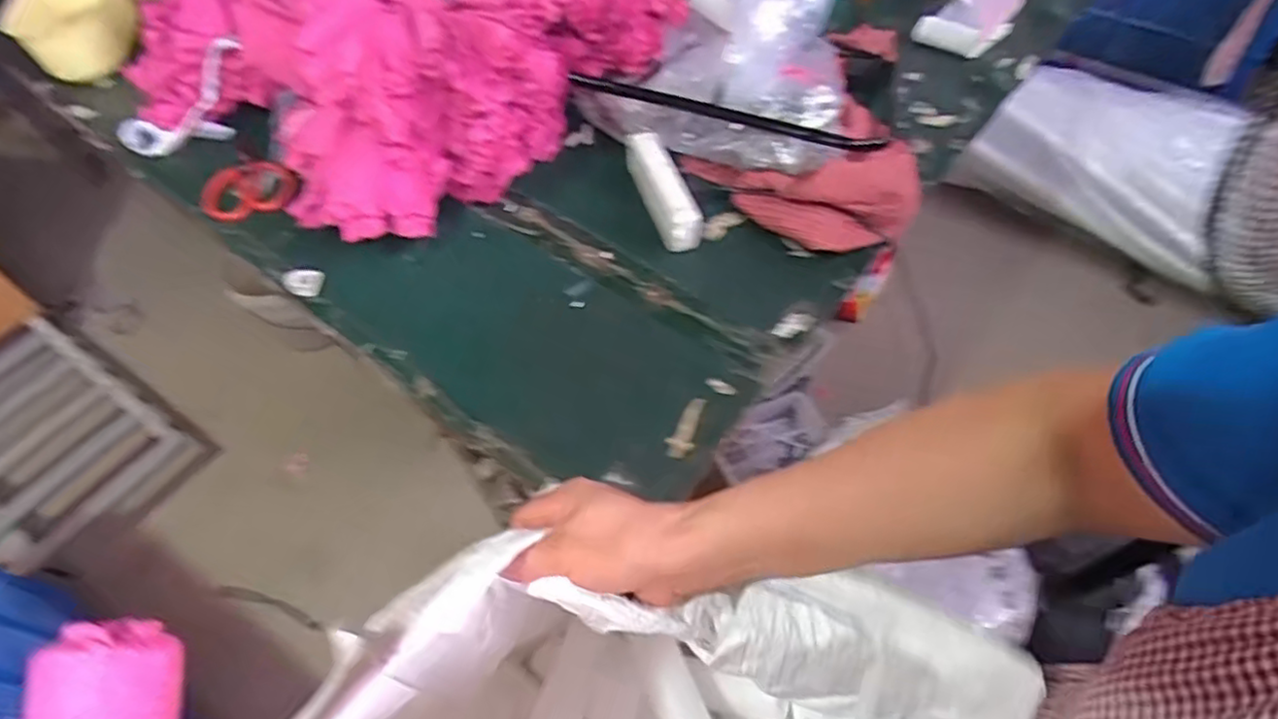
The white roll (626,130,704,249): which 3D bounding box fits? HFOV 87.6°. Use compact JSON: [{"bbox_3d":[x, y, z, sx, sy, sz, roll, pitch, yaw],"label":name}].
[{"bbox_3d":[0.031,-0.230,0.878,0.059,0.057,0.196,-18,57,-9],"label":"white roll"}]

